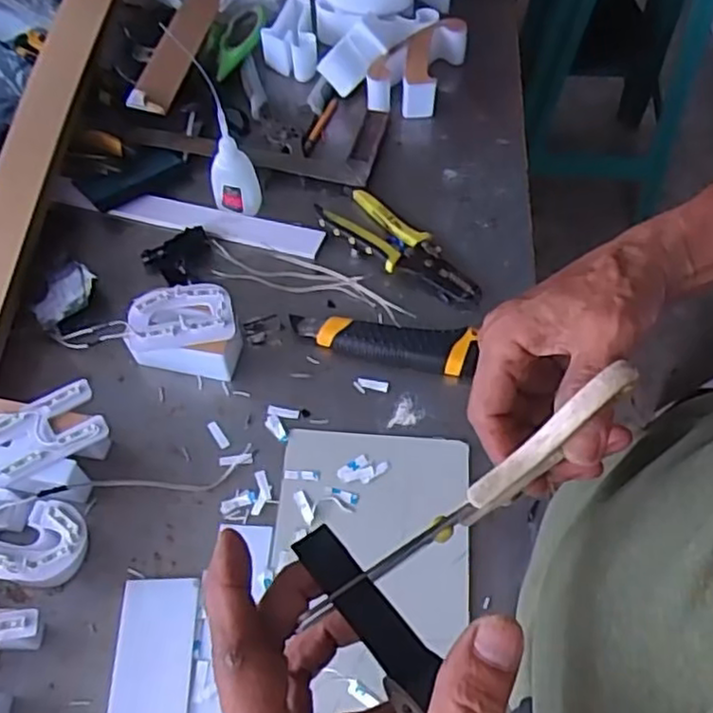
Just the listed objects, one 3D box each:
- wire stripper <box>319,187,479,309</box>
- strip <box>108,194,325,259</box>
[{"bbox_3d":[0.043,-0.099,0.627,0.163,0.020,0.055,39,67,21],"label":"wire stripper"},{"bbox_3d":[-0.131,-0.126,0.654,0.199,0.008,0.032,12,74,7],"label":"strip"}]

